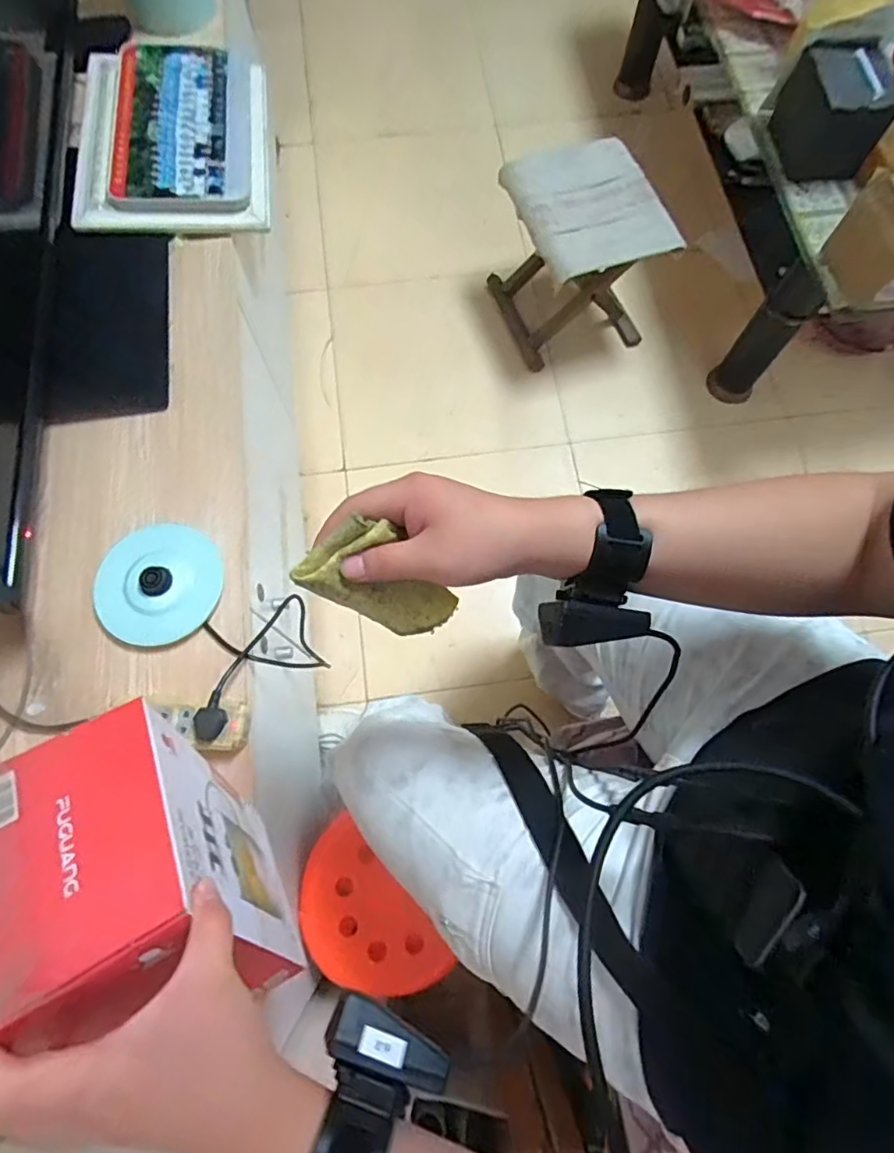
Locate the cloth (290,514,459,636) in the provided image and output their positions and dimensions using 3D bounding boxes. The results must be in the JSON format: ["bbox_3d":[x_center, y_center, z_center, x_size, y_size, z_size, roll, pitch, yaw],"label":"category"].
[{"bbox_3d":[-0.041,0.004,0.374,0.104,0.041,0.050,35,69,-36],"label":"cloth"}]

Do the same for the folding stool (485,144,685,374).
[{"bbox_3d":[0.304,-0.721,1.299,0.298,0.349,0.304,-16,73,-6],"label":"folding stool"}]

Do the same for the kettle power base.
[{"bbox_3d":[-0.356,0.010,0.718,0.145,0.040,0.150,0,72,-1],"label":"kettle power base"}]

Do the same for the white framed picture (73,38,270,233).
[{"bbox_3d":[-0.470,-0.768,0.983,0.297,0.043,0.460,-8,69,-6],"label":"white framed picture"}]

